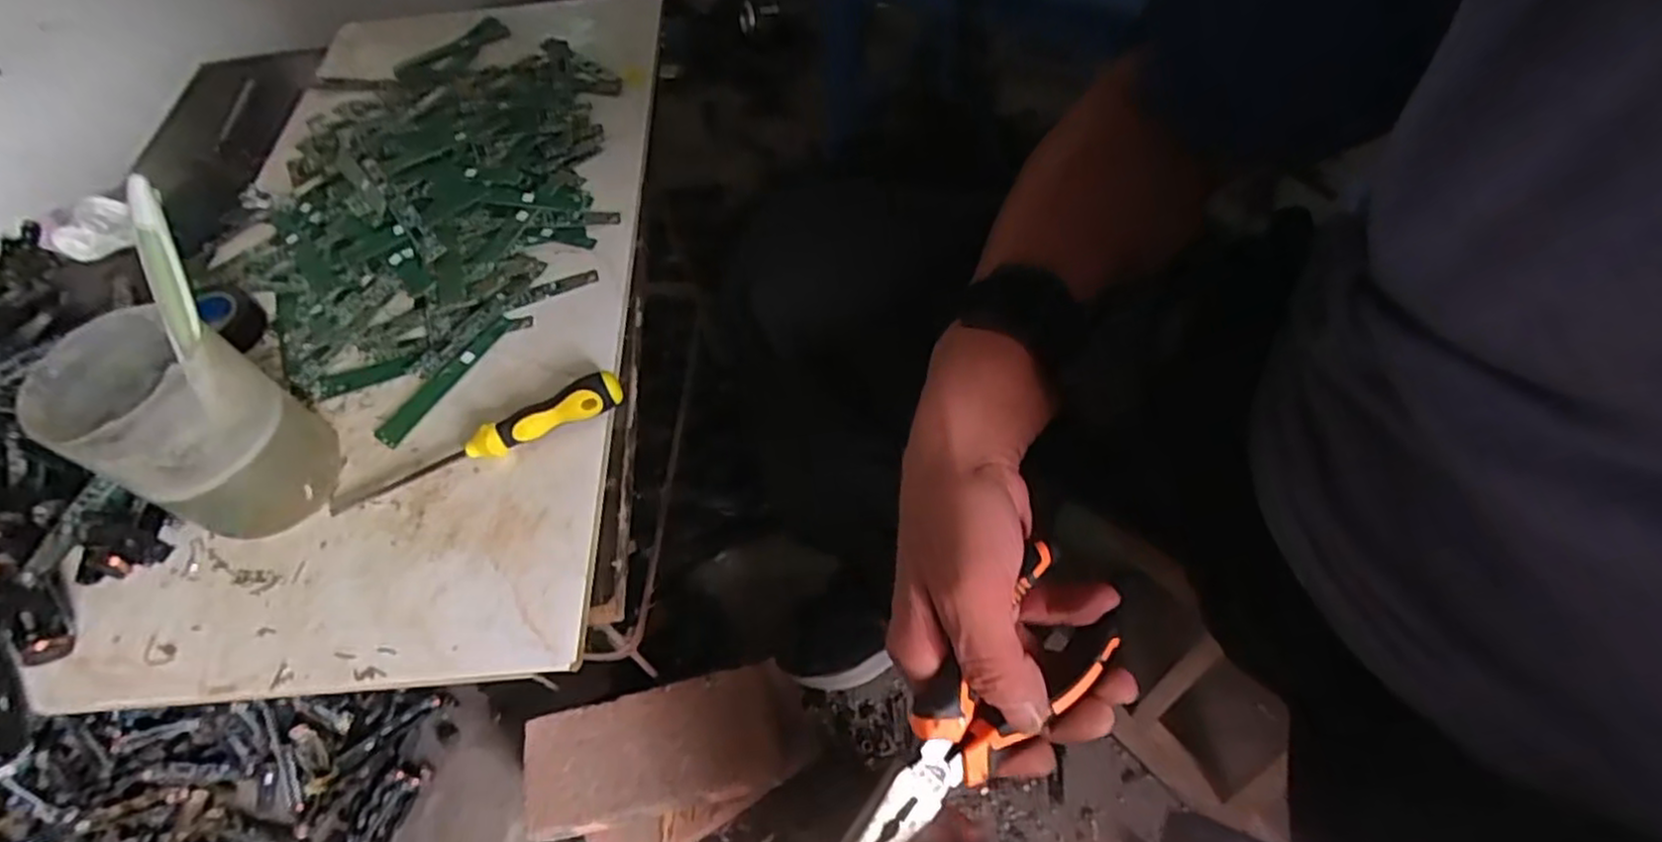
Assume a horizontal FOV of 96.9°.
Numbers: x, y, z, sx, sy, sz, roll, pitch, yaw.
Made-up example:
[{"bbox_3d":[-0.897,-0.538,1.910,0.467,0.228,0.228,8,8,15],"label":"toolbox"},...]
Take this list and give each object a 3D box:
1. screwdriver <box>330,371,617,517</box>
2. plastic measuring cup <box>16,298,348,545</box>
[{"bbox_3d":[-0.187,0.010,0.394,0.154,0.024,0.019,-24,57,-9],"label":"screwdriver"},{"bbox_3d":[-0.313,0.005,0.368,0.075,0.105,0.077,-3,56,4],"label":"plastic measuring cup"}]

